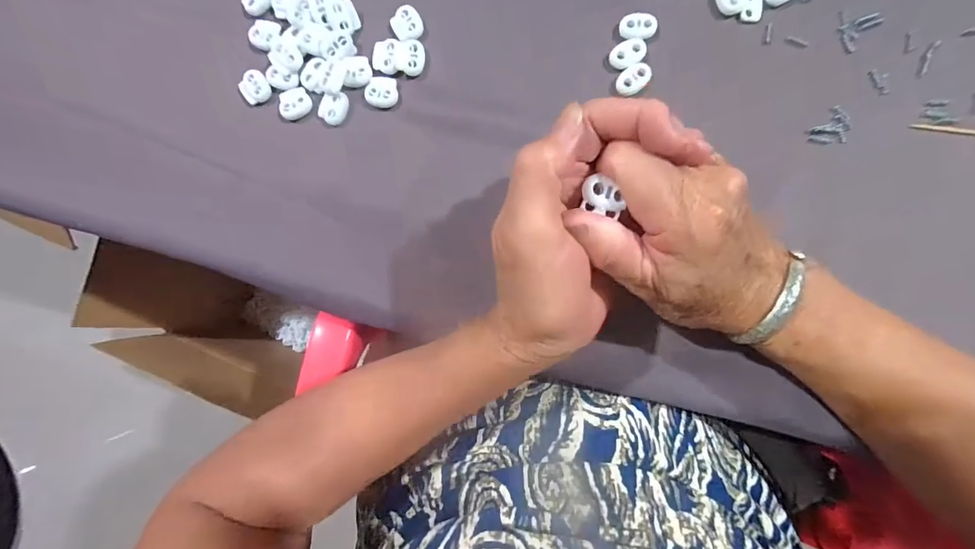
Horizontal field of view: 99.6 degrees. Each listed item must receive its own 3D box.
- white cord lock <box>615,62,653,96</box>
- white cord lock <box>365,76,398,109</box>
[{"bbox_3d":[0.091,-0.122,0.256,0.022,0.004,0.016,-32,87,5],"label":"white cord lock"},{"bbox_3d":[-0.070,-0.120,0.272,0.022,0.005,0.022,0,88,6],"label":"white cord lock"}]

